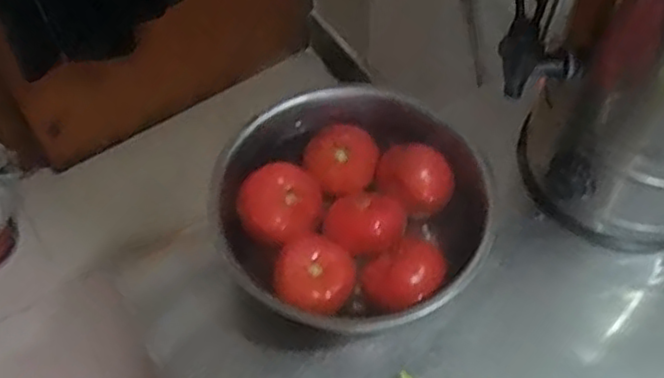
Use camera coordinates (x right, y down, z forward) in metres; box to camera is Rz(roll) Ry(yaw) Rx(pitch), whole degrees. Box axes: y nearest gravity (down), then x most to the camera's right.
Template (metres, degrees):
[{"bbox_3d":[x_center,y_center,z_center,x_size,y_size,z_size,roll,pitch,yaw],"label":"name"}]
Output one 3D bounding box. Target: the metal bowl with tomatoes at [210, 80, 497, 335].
[{"bbox_3d":[0.028,0.023,0.740,0.272,0.124,0.264,0,55,0],"label":"metal bowl with tomatoes"}]

